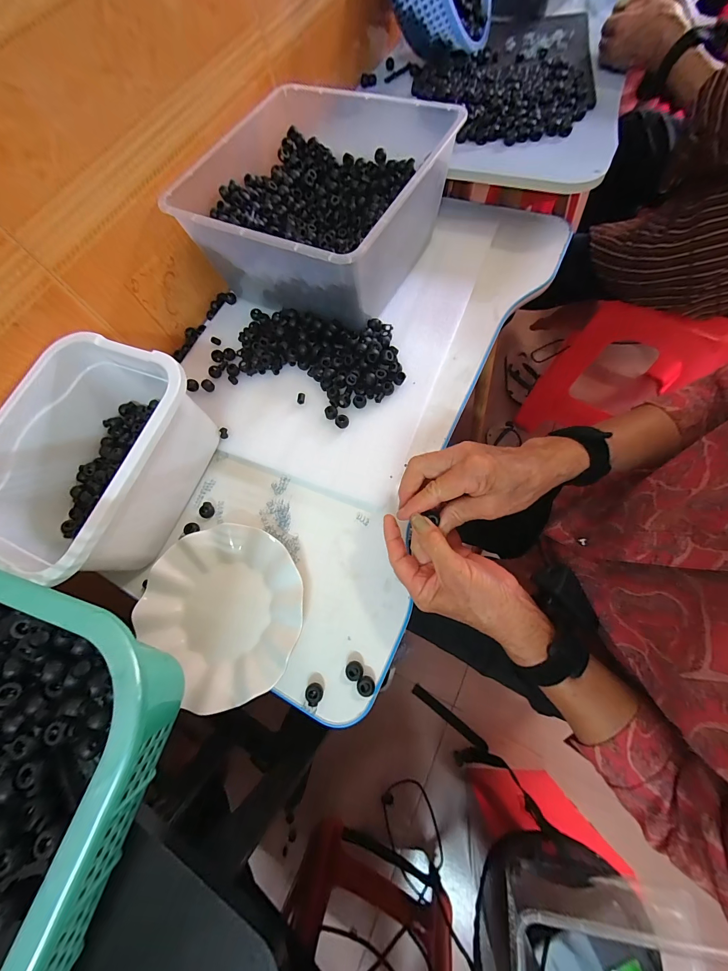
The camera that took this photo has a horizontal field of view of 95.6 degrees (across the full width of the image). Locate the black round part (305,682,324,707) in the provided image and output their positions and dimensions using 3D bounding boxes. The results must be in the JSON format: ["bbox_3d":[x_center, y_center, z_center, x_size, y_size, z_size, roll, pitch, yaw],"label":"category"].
[{"bbox_3d":[-0.050,0.209,0.332,0.017,0.013,0.017,-2,69,6],"label":"black round part"}]

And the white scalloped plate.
[{"bbox_3d":[-0.151,0.130,0.362,0.163,0.033,0.181,-44,71,-10],"label":"white scalloped plate"}]

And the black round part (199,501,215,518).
[{"bbox_3d":[-0.198,0.031,0.416,0.016,0.008,0.019,30,75,17],"label":"black round part"}]

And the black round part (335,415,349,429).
[{"bbox_3d":[-0.028,-0.083,0.427,0.017,0.006,0.017,-2,69,6],"label":"black round part"}]

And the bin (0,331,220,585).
[{"bbox_3d":[-0.299,-0.025,0.379,0.191,0.116,0.246,13,72,10],"label":"bin"}]

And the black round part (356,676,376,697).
[{"bbox_3d":[0.002,0.199,0.328,0.017,0.013,0.016,-2,69,6],"label":"black round part"}]

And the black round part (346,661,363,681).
[{"bbox_3d":[-0.010,0.188,0.335,0.017,0.012,0.017,-2,69,6],"label":"black round part"}]

